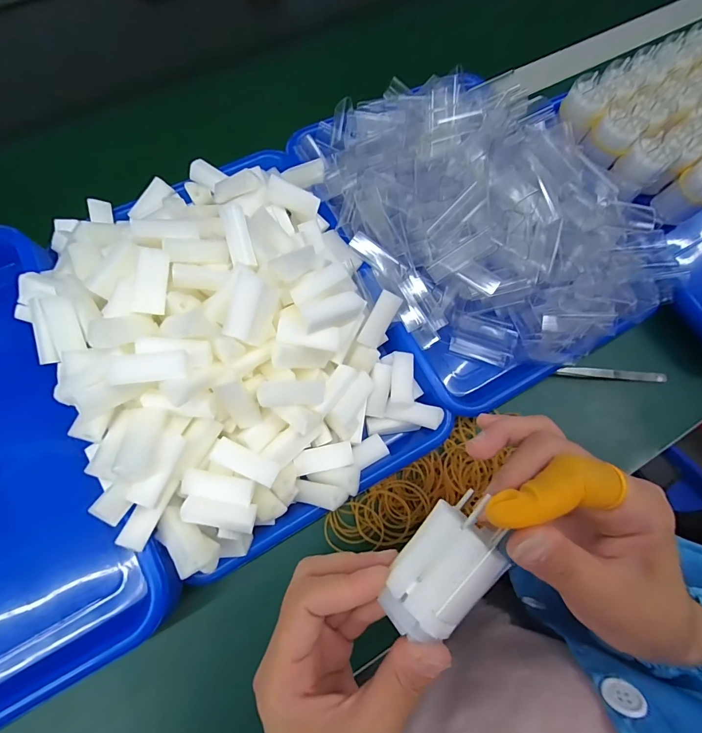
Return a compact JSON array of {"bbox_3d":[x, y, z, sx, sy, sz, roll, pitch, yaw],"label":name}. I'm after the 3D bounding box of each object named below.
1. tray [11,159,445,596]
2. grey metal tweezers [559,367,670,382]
[{"bbox_3d":[-0.092,-0.037,0.291,0.240,0.086,0.322,-26,75,-10],"label":"tray"},{"bbox_3d":[0.250,0.007,0.353,0.103,0.013,0.010,2,72,-2],"label":"grey metal tweezers"}]

